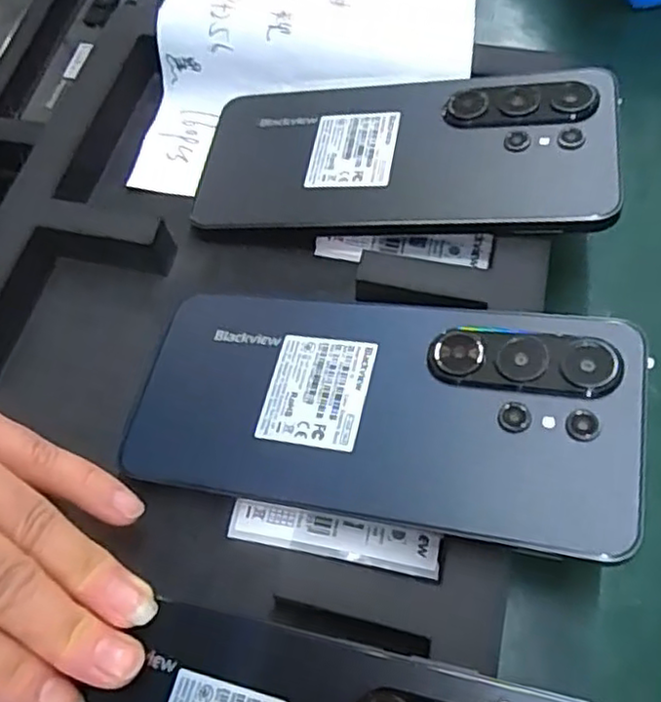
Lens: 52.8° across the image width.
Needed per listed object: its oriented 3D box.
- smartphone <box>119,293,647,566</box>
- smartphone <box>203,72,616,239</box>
[{"bbox_3d":[0.012,0.017,0.221,0.165,0.007,0.075,6,62,20],"label":"smartphone"},{"bbox_3d":[0.027,-0.080,0.274,0.165,0.010,0.078,3,62,17],"label":"smartphone"}]

